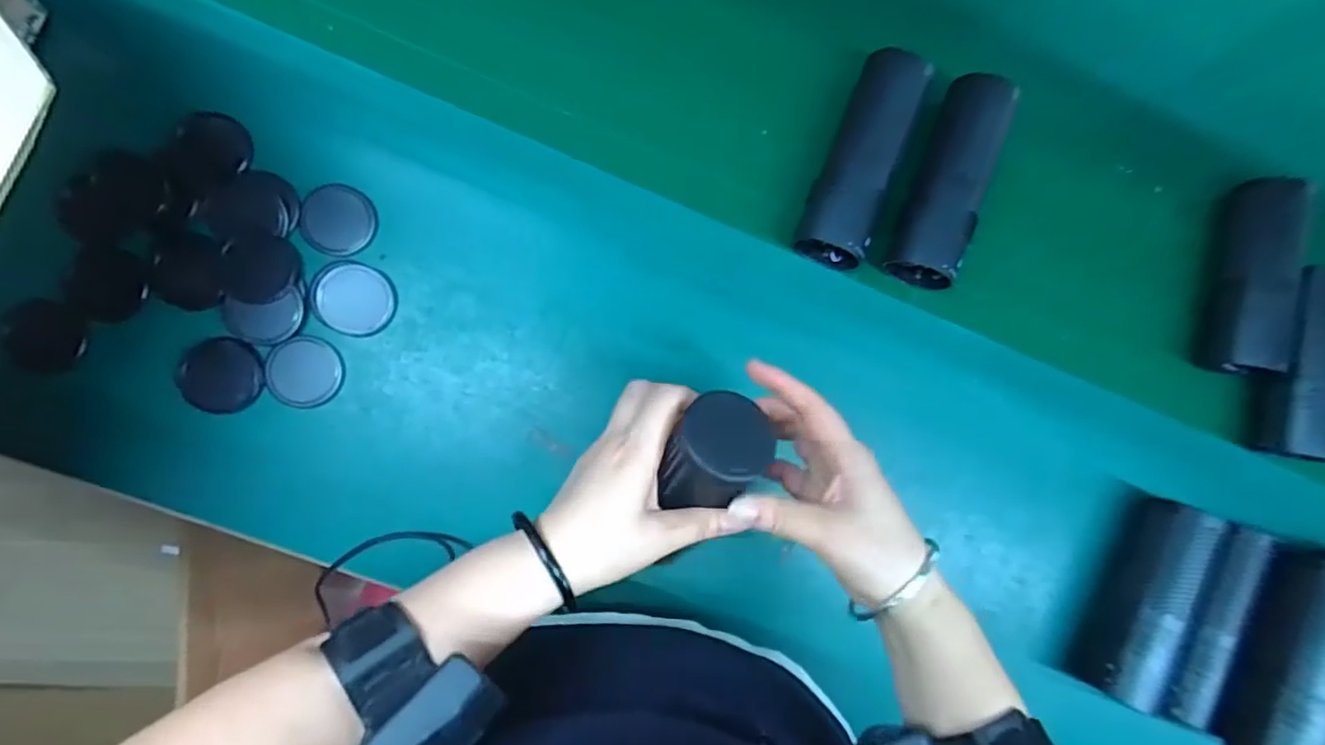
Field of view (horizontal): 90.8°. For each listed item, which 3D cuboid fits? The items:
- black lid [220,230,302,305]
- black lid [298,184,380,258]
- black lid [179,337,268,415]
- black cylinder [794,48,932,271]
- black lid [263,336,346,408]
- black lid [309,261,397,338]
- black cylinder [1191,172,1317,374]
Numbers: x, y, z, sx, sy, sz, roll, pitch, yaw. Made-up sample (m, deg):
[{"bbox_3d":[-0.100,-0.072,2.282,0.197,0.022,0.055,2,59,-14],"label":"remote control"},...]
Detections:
[{"bbox_3d":[-0.284,-0.073,0.463,0.052,0.006,0.049,0,89,-6],"label":"black lid"},{"bbox_3d":[-0.235,-0.111,0.474,0.050,0.009,0.051,0,89,-6],"label":"black lid"},{"bbox_3d":[-0.311,0.002,0.460,0.055,0.005,0.052,0,89,-6],"label":"black lid"},{"bbox_3d":[0.158,-0.169,0.512,0.051,0.043,0.170,23,87,-6],"label":"black cylinder"},{"bbox_3d":[-0.257,0.000,0.471,0.050,0.005,0.050,0,89,-6],"label":"black lid"},{"bbox_3d":[-0.223,-0.053,0.471,0.055,0.007,0.051,0,89,-6],"label":"black lid"},{"bbox_3d":[0.510,-0.085,0.560,0.048,0.040,0.170,14,88,-6],"label":"black cylinder"}]

